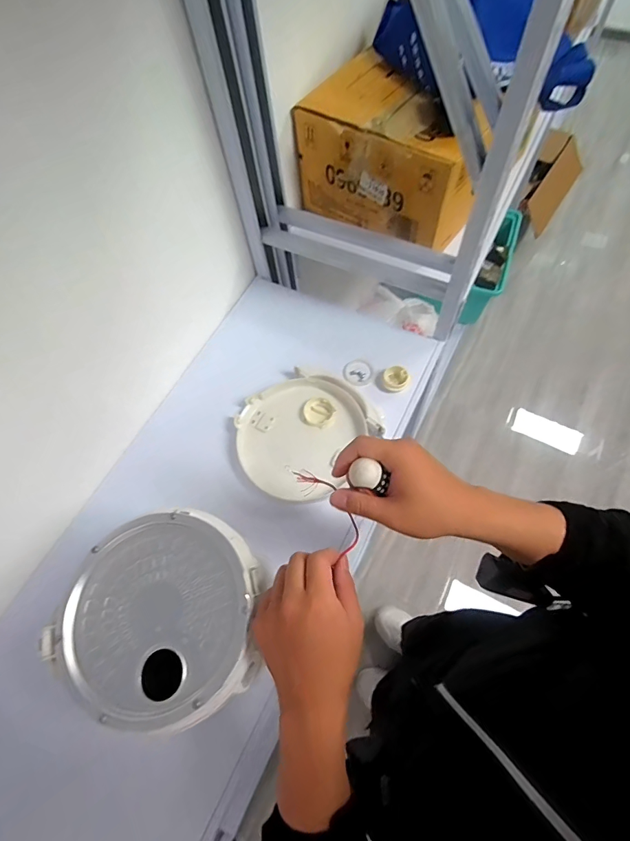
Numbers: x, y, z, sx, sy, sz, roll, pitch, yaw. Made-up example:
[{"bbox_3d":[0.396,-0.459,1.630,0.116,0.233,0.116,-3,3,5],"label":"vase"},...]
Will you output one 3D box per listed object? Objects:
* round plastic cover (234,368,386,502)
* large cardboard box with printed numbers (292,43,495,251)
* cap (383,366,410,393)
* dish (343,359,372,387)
[{"bbox_3d":[-0.021,0.019,0.647,0.204,0.030,0.201,-1,63,3],"label":"round plastic cover"},{"bbox_3d":[0.152,-0.506,0.789,0.353,0.188,0.201,35,70,19],"label":"large cardboard box with printed numbers"},{"bbox_3d":[0.139,-0.070,0.687,0.043,0.020,0.040,-1,63,3],"label":"cap"},{"bbox_3d":[0.075,-0.084,0.713,0.048,0.008,0.056,-2,63,2],"label":"dish"}]

